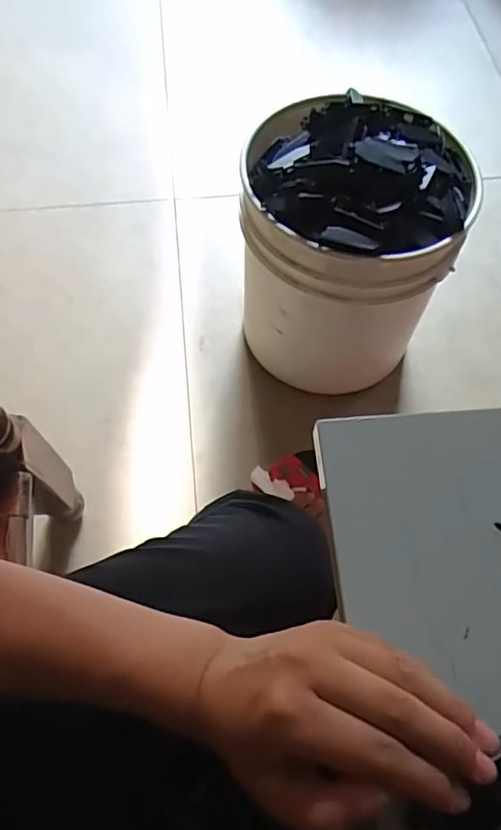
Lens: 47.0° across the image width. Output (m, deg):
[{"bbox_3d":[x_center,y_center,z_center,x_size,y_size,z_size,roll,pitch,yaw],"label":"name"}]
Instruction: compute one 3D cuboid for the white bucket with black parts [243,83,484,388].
[{"bbox_3d":[0.148,-0.230,0.847,0.267,0.366,0.267,0,63,-1],"label":"white bucket with black parts"}]

